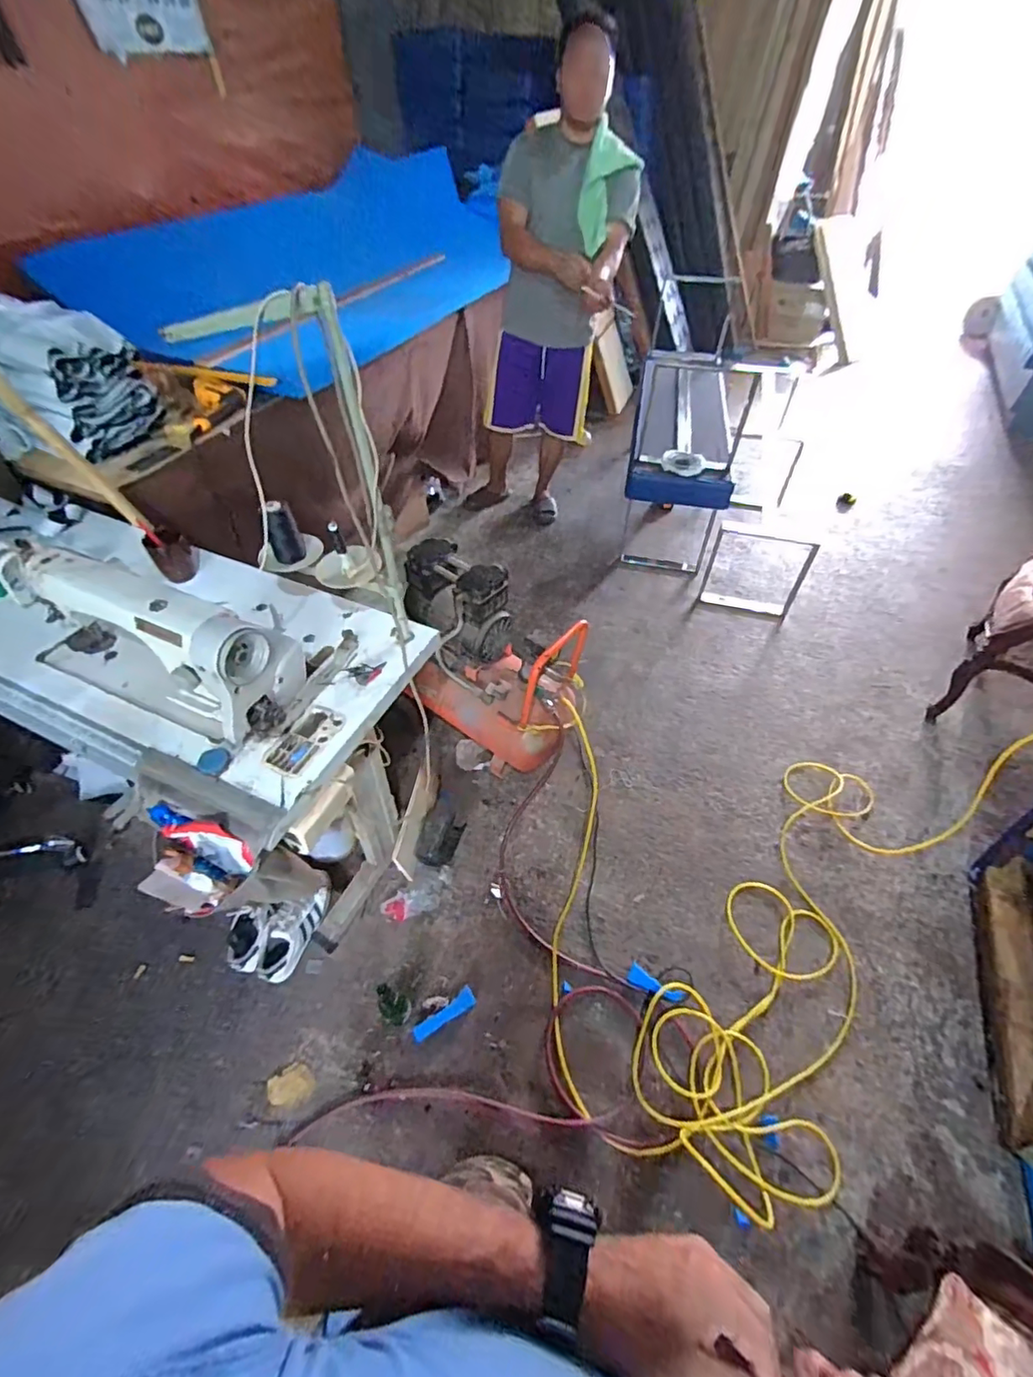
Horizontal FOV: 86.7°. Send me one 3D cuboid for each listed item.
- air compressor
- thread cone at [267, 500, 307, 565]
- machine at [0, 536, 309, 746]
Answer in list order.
[{"bbox_3d":[-0.081,-0.059,1.617,0.546,0.565,0.291,25,53,18],"label":"air compressor"},{"bbox_3d":[-0.447,-0.299,1.051,0.061,0.115,0.048,-18,52,-17],"label":"thread cone"},{"bbox_3d":[-0.664,-0.096,1.016,0.555,0.249,0.192,21,52,15],"label":"machine"}]

